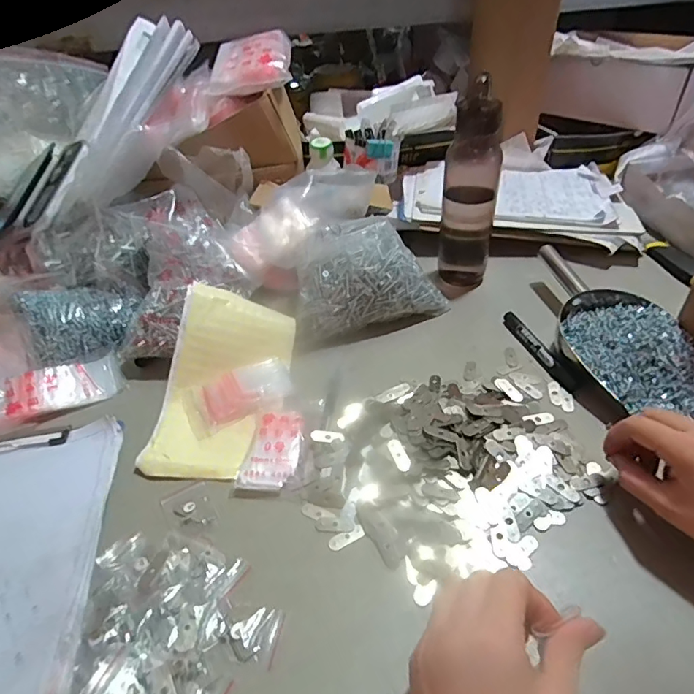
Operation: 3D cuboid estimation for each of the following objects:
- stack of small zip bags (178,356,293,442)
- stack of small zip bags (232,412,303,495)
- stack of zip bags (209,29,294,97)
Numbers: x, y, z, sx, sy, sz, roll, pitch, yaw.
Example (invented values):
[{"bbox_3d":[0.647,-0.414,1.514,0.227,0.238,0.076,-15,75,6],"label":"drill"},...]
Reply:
[{"bbox_3d":[-0.114,0.050,0.519,0.115,0.019,0.064,-19,42,-17],"label":"stack of small zip bags"},{"bbox_3d":[-0.070,0.099,0.461,0.050,0.013,0.088,5,41,11],"label":"stack of small zip bags"},{"bbox_3d":[-0.140,-0.416,0.709,0.117,0.041,0.133,-6,47,-2],"label":"stack of zip bags"}]

